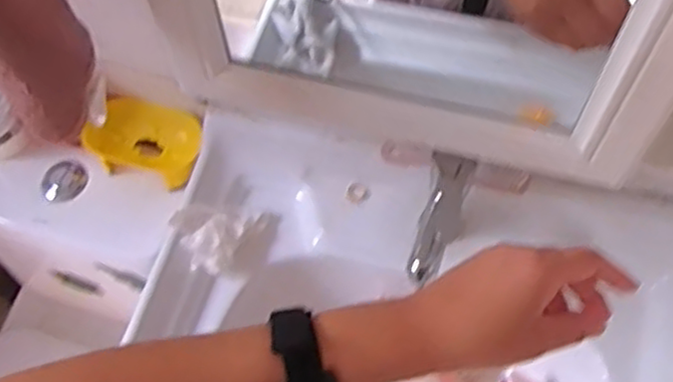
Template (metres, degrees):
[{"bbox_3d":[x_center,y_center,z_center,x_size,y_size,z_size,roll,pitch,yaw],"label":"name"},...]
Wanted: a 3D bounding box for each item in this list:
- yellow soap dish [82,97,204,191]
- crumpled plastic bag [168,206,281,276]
[{"bbox_3d":[-0.234,-0.062,0.891,0.152,0.034,0.093,16,90,16],"label":"yellow soap dish"},{"bbox_3d":[-0.127,0.058,0.834,0.117,0.050,0.082,-5,63,-1],"label":"crumpled plastic bag"}]

